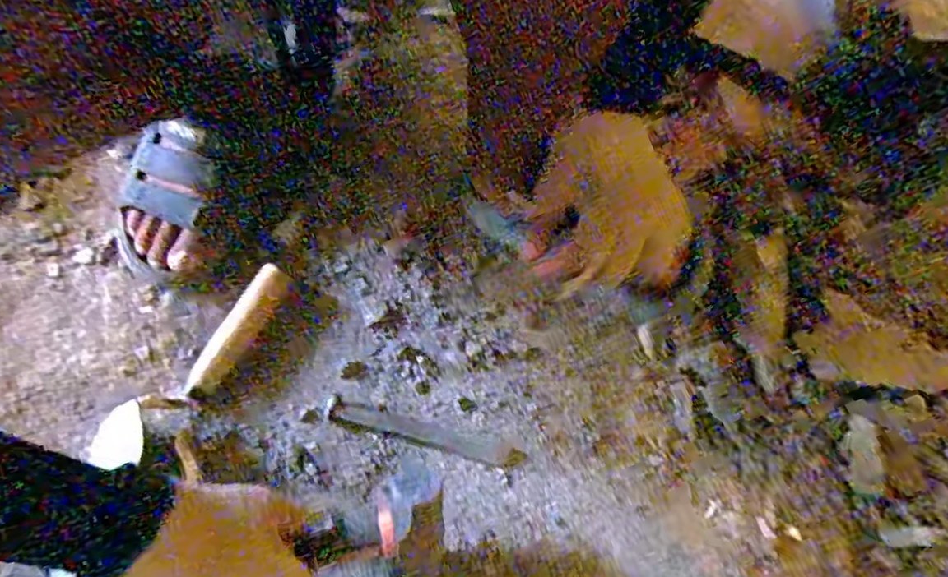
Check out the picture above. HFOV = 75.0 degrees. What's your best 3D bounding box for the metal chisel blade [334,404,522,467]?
[{"bbox_3d":[-0.044,0.132,0.560,0.165,0.012,0.022,13,65,1],"label":"metal chisel blade"}]

